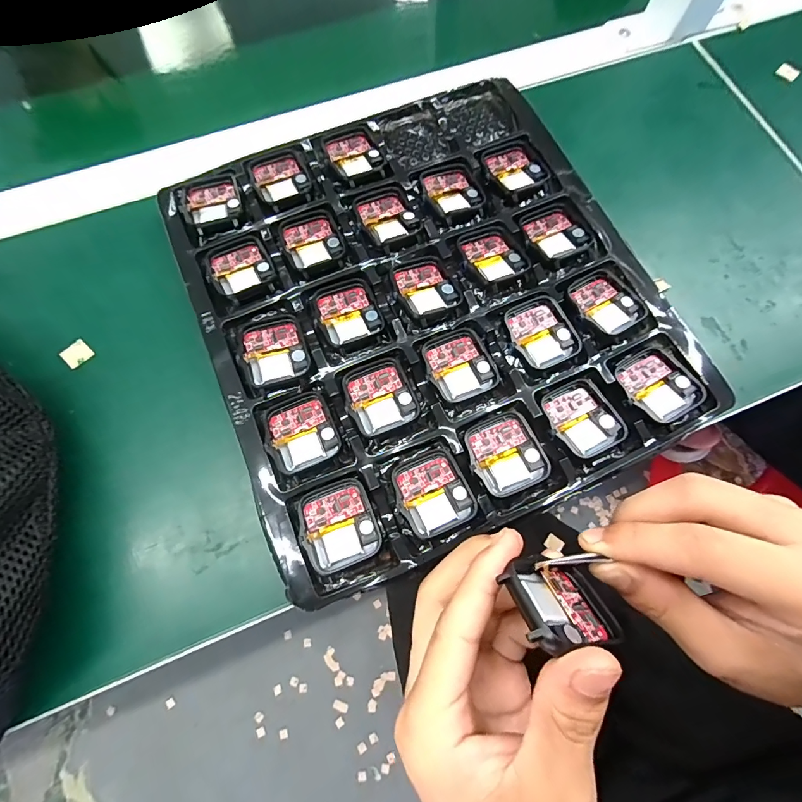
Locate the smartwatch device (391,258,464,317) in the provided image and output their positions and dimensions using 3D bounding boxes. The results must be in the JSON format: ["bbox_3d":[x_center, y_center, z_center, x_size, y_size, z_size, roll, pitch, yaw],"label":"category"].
[{"bbox_3d":[0.015,-0.071,0.243,0.036,0.010,0.039,-23,75,-7],"label":"smartwatch device"}]

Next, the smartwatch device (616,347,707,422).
[{"bbox_3d":[0.150,-0.009,0.227,0.035,0.006,0.042,-31,76,-10],"label":"smartwatch device"}]

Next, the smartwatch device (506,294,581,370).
[{"bbox_3d":[0.084,-0.041,0.236,0.035,0.009,0.041,-24,75,-8],"label":"smartwatch device"}]

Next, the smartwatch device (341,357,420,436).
[{"bbox_3d":[-0.013,-0.003,0.226,0.037,0.007,0.041,-23,75,-8],"label":"smartwatch device"}]

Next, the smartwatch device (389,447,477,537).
[{"bbox_3d":[0.017,0.049,0.211,0.037,0.008,0.041,-24,75,-8],"label":"smartwatch device"}]

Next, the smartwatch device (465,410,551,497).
[{"bbox_3d":[0.058,0.028,0.214,0.036,0.005,0.041,-20,75,-7],"label":"smartwatch device"}]

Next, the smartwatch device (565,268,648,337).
[{"bbox_3d":[0.125,-0.061,0.242,0.037,0.007,0.042,-23,73,-9],"label":"smartwatch device"}]

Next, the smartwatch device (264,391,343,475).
[{"bbox_3d":[-0.056,0.017,0.220,0.038,0.006,0.042,-24,75,-8],"label":"smartwatch device"}]

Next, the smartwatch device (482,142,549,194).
[{"bbox_3d":[0.078,-0.160,0.268,0.037,0.005,0.038,-24,75,-8],"label":"smartwatch device"}]

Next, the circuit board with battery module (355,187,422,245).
[{"bbox_3d":[-0.009,-0.122,0.257,0.036,0.004,0.041,-25,75,-8],"label":"circuit board with battery module"}]

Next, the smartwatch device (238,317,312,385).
[{"bbox_3d":[-0.073,-0.029,0.230,0.036,0.005,0.039,-17,74,-6],"label":"smartwatch device"}]

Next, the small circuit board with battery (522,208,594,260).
[{"bbox_3d":[0.100,-0.110,0.255,0.033,0.010,0.038,-23,75,-8],"label":"small circuit board with battery"}]

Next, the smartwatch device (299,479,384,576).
[{"bbox_3d":[-0.032,0.064,0.204,0.037,0.008,0.041,-22,75,-7],"label":"smartwatch device"}]

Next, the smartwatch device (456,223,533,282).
[{"bbox_3d":[0.058,-0.094,0.249,0.036,0.007,0.040,-22,75,-7],"label":"smartwatch device"}]

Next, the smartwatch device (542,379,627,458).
[{"bbox_3d":[0.104,0.009,0.223,0.037,0.007,0.041,-24,75,-8],"label":"smartwatch device"}]

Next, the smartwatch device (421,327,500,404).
[{"bbox_3d":[0.034,-0.022,0.231,0.036,0.005,0.040,-23,75,-8],"label":"smartwatch device"}]

